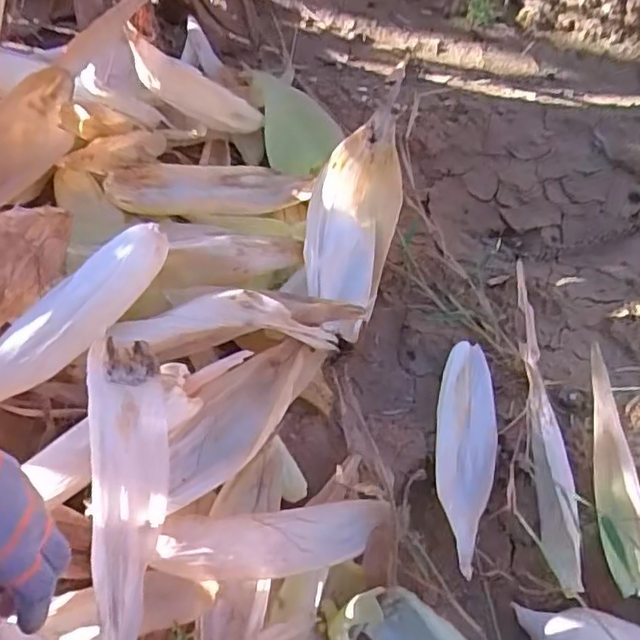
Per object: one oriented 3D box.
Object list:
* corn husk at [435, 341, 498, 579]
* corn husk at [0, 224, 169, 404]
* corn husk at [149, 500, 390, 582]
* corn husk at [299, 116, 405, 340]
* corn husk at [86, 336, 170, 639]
[{"bbox_3d":[0.128,0.112,0.570,0.056,0.034,0.210,14,58,3],"label":"corn husk"},{"bbox_3d":[-0.198,0.002,0.506,0.042,0.034,0.198,40,78,20],"label":"corn husk"},{"bbox_3d":[-0.035,0.167,0.486,0.173,0.031,0.044,0,56,-21],"label":"corn husk"},{"bbox_3d":[0.030,-0.095,0.629,0.083,0.066,0.242,15,57,6],"label":"corn husk"},{"bbox_3d":[-0.135,0.138,0.442,0.054,0.018,0.243,-1,75,-5],"label":"corn husk"}]

